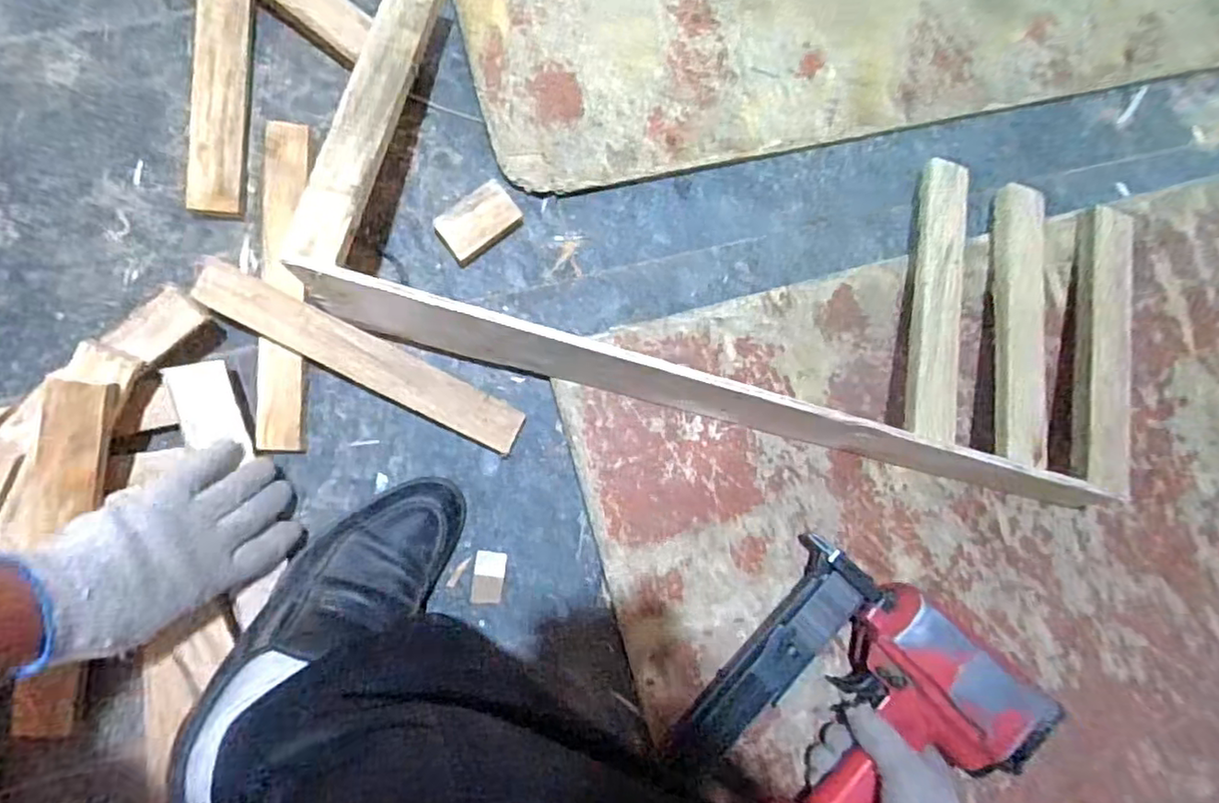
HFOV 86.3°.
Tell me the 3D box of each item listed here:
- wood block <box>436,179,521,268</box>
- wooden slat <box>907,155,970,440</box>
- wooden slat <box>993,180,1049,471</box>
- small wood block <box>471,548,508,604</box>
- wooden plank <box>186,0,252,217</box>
[{"bbox_3d":[-0.117,-0.158,0.575,0.071,0.029,0.043,-42,93,-9],"label":"wood block"},{"bbox_3d":[0.300,-0.102,0.591,0.040,0.025,0.284,15,72,-7],"label":"wooden slat"},{"bbox_3d":[0.384,-0.079,0.604,0.037,0.033,0.284,14,71,-7],"label":"wooden slat"},{"bbox_3d":[-0.104,0.152,0.562,0.026,0.012,0.044,8,85,-8],"label":"small wood block"},{"bbox_3d":[-0.334,-0.298,0.564,0.042,0.022,0.276,1,86,-9],"label":"wooden plank"}]

